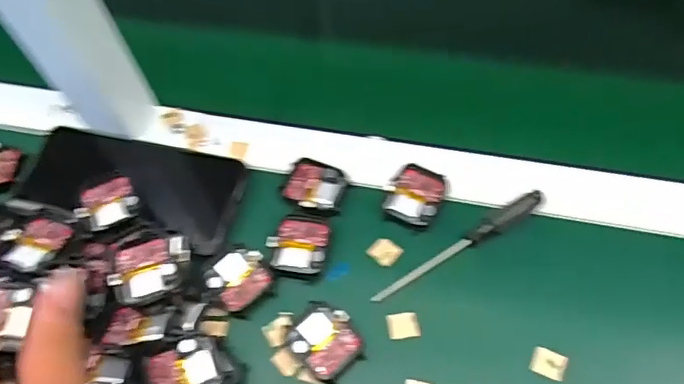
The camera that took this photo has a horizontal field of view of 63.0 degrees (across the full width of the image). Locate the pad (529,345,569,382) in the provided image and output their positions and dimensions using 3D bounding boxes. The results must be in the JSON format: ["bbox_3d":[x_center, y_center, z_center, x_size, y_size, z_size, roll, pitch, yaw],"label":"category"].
[{"bbox_3d":[0.123,0.101,0.330,0.020,0.004,0.016,20,63,15],"label":"pad"}]

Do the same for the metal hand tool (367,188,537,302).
[{"bbox_3d":[0.078,0.036,0.366,0.130,0.013,0.012,-30,62,-13],"label":"metal hand tool"}]

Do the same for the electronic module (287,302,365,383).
[{"bbox_3d":[-0.010,0.091,0.345,0.037,0.010,0.046,-39,64,-17],"label":"electronic module"}]

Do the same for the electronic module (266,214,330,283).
[{"bbox_3d":[-0.029,0.036,0.376,0.038,0.008,0.044,6,61,8],"label":"electronic module"}]

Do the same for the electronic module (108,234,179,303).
[{"bbox_3d":[-0.123,0.049,0.355,0.040,0.023,0.042,-14,59,-4],"label":"electronic module"}]

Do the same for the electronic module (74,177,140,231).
[{"bbox_3d":[-0.162,0.008,0.387,0.039,0.011,0.033,-24,61,-9],"label":"electronic module"}]

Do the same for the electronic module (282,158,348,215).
[{"bbox_3d":[-0.019,-0.003,0.397,0.043,0.007,0.037,16,62,13],"label":"electronic module"}]

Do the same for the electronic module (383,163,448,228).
[{"bbox_3d":[0.051,0.003,0.388,0.036,0.011,0.042,23,64,17],"label":"electronic module"}]

